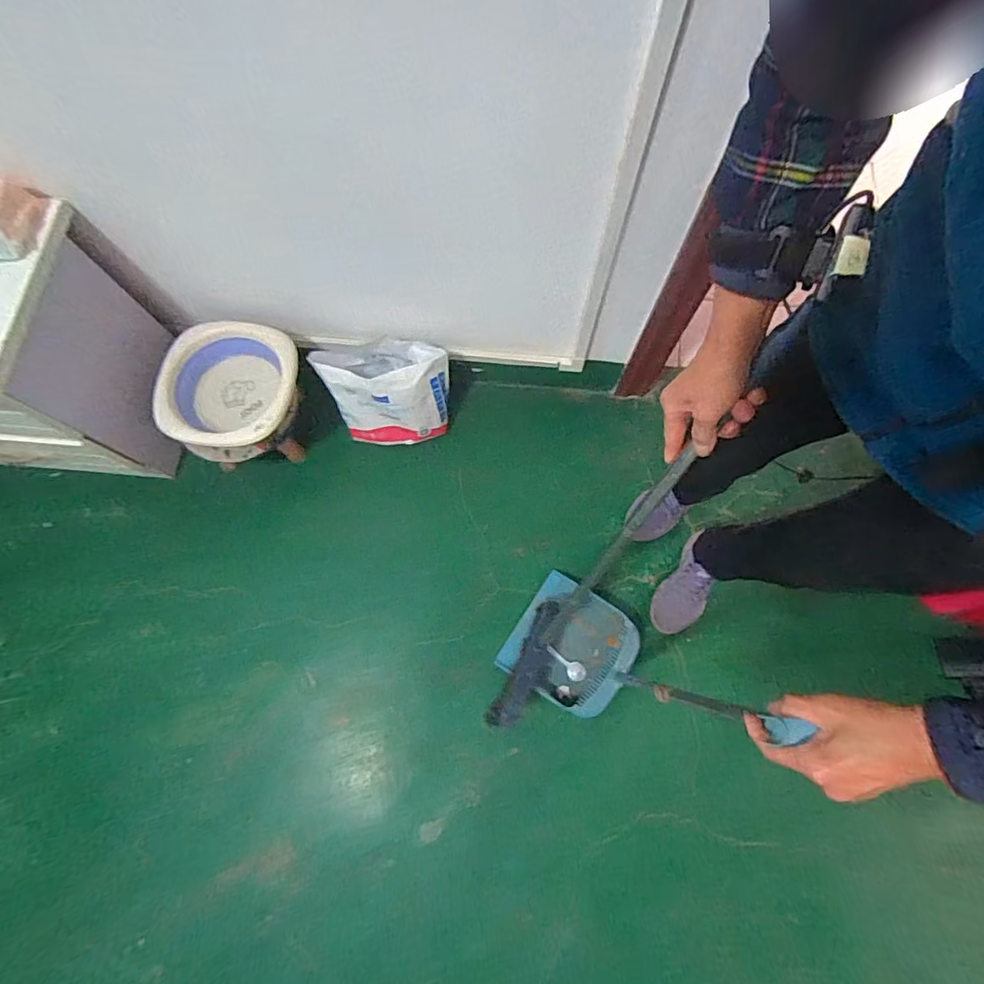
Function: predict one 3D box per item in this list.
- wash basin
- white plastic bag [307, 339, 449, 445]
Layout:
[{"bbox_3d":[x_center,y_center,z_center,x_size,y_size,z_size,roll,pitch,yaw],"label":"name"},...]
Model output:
[{"bbox_3d":[-0.538,-0.211,1.078,0.247,0.108,0.261,-2,74,1],"label":"wash basin"},{"bbox_3d":[-0.242,-0.228,1.152,0.286,0.214,0.185,10,75,2],"label":"white plastic bag"}]

